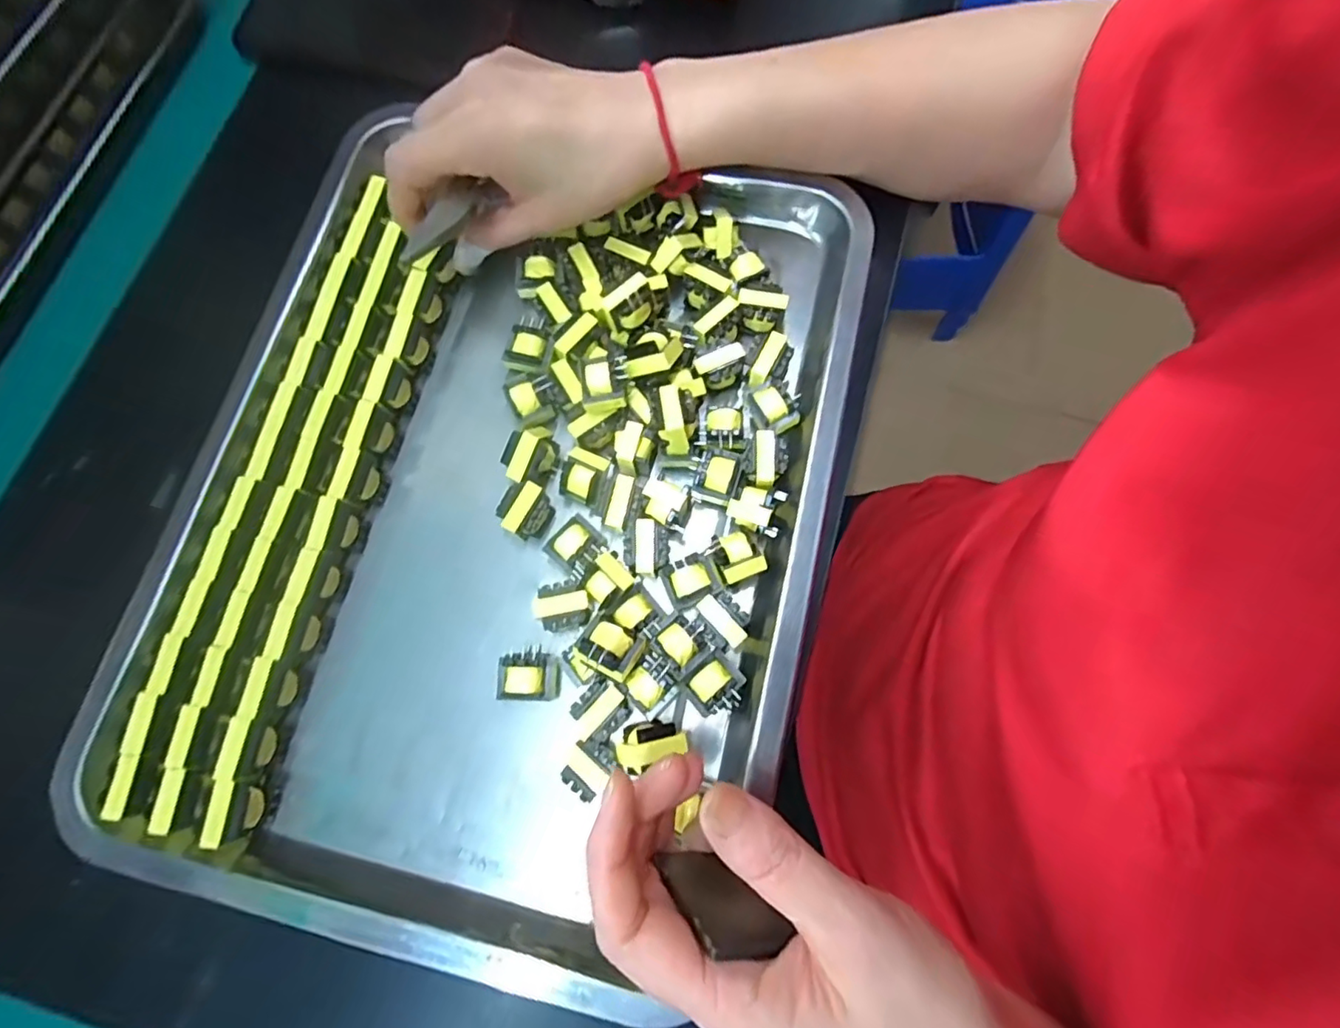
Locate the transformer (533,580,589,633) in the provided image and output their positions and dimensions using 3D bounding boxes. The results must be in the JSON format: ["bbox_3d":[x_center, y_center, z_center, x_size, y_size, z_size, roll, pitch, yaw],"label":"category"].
[{"bbox_3d":[-0.048,0.043,0.269,0.024,0.022,0.021,-14,76,-3],"label":"transformer"}]

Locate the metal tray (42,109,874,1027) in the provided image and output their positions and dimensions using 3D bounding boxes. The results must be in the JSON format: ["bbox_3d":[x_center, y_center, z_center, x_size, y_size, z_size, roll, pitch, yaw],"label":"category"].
[{"bbox_3d":[-0.077,-0.013,0.277,0.294,0.039,0.370,13,76,3],"label":"metal tray"}]

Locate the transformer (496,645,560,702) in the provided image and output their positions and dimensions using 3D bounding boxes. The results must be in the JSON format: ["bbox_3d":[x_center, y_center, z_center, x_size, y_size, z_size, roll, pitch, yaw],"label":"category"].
[{"bbox_3d":[-0.061,0.072,0.262,0.025,0.020,0.021,0,76,0],"label":"transformer"}]

